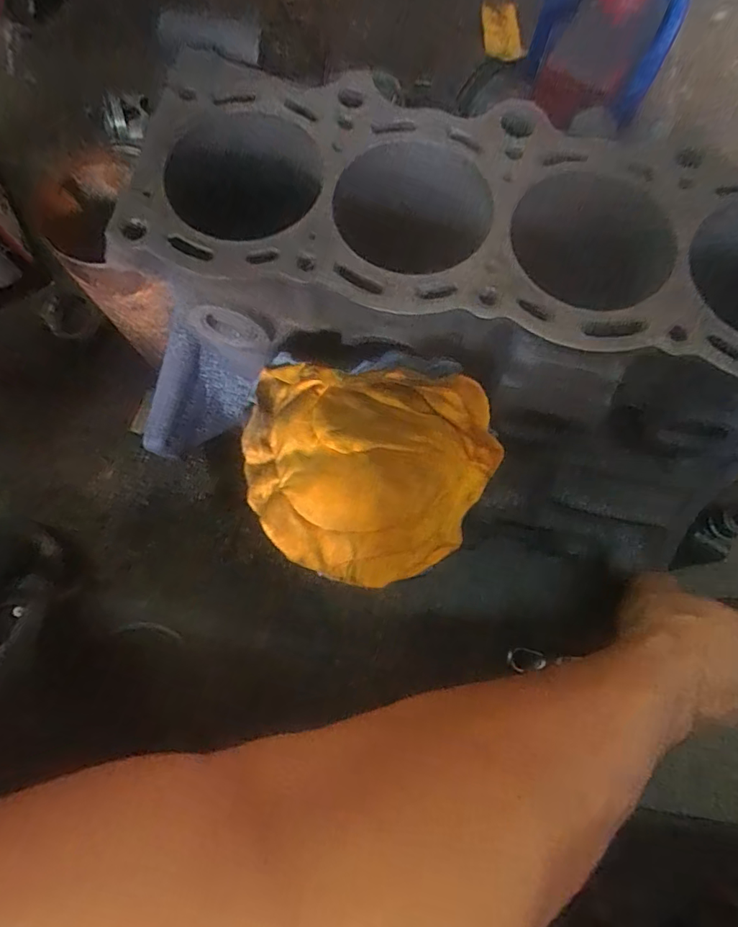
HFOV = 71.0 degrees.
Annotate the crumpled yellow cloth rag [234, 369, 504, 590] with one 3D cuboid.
[{"bbox_3d":[-0.001,0.010,0.304,0.148,0.062,0.113,8,75,2],"label":"crumpled yellow cloth rag"}]

